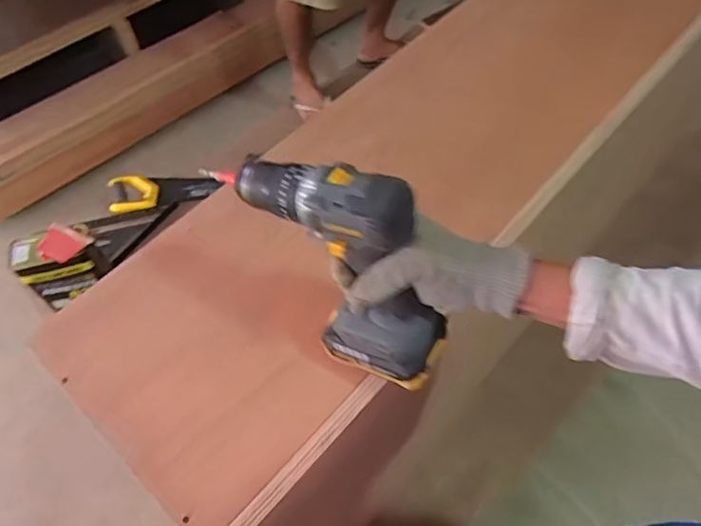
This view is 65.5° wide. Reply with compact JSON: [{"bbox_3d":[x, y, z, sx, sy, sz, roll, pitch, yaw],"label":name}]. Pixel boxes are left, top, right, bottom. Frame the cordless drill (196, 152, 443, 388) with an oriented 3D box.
[{"bbox_3d":[-0.011,0.000,0.511,0.198,0.234,0.078,9,44,34],"label":"cordless drill"}]

